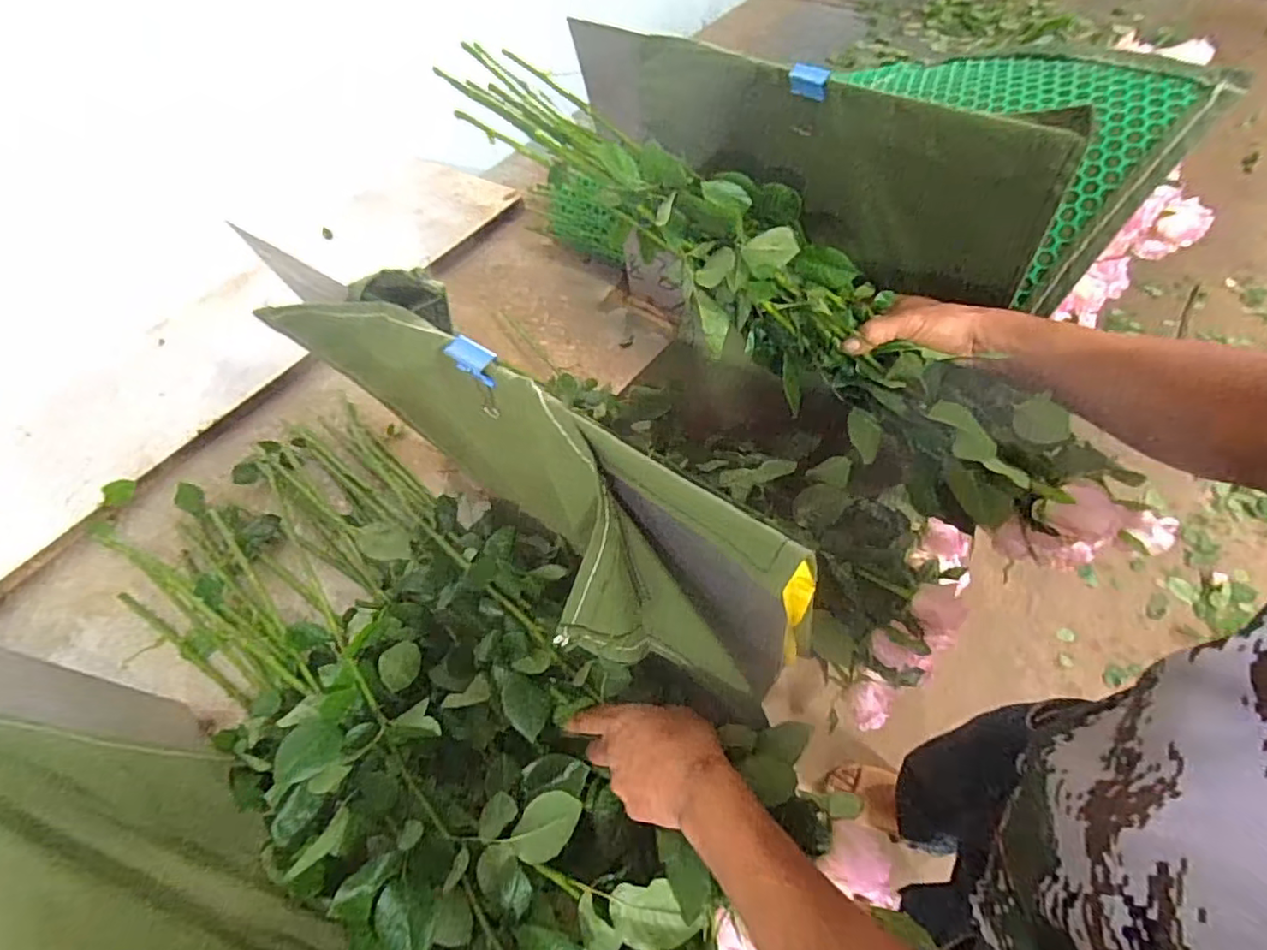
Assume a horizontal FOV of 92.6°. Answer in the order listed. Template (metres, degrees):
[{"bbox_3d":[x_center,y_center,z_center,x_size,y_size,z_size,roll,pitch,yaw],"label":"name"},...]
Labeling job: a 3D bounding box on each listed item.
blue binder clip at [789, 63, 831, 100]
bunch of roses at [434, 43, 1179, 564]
[{"bbox_3d":[0.155,-0.348,0.536,0.035,0.027,0.010,30,62,24],"label":"blue binder clip"},{"bbox_3d":[0.118,-0.178,0.591,0.124,0.149,0.744,-40,73,-22],"label":"bunch of roses"}]

